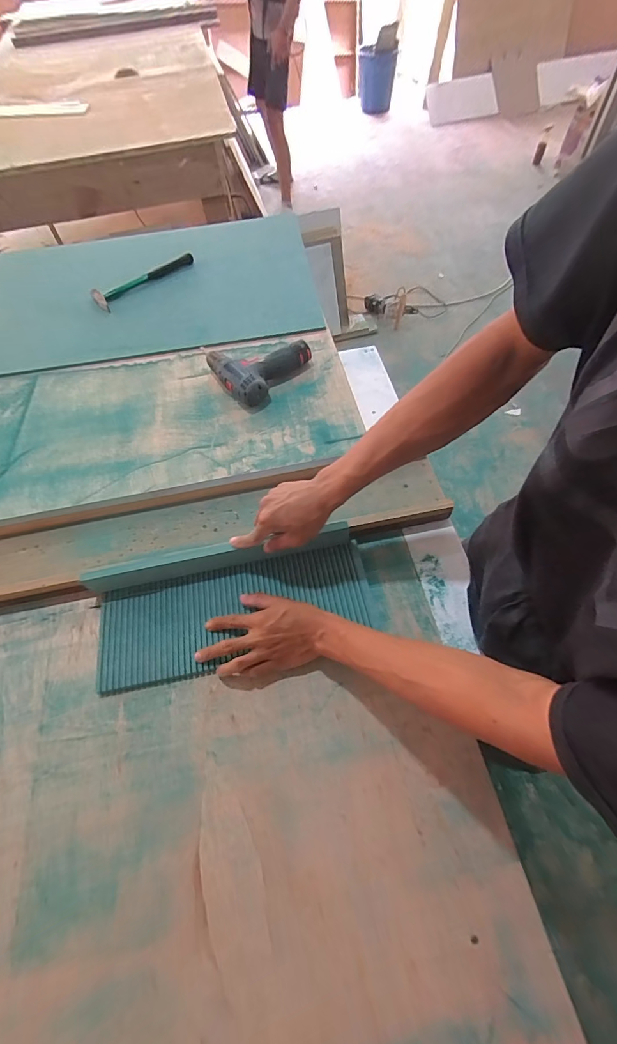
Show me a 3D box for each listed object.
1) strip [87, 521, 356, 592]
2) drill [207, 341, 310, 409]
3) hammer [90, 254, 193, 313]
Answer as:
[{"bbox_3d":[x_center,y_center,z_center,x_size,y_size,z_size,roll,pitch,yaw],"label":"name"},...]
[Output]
[{"bbox_3d":[-0.132,0.051,0.607,0.392,0.057,0.015,-10,60,-6],"label":"strip"},{"bbox_3d":[-0.102,-0.335,0.847,0.187,0.054,0.162,-38,65,-16],"label":"drill"},{"bbox_3d":[-0.423,-0.629,1.043,0.278,0.032,0.073,-38,65,-16],"label":"hammer"}]

